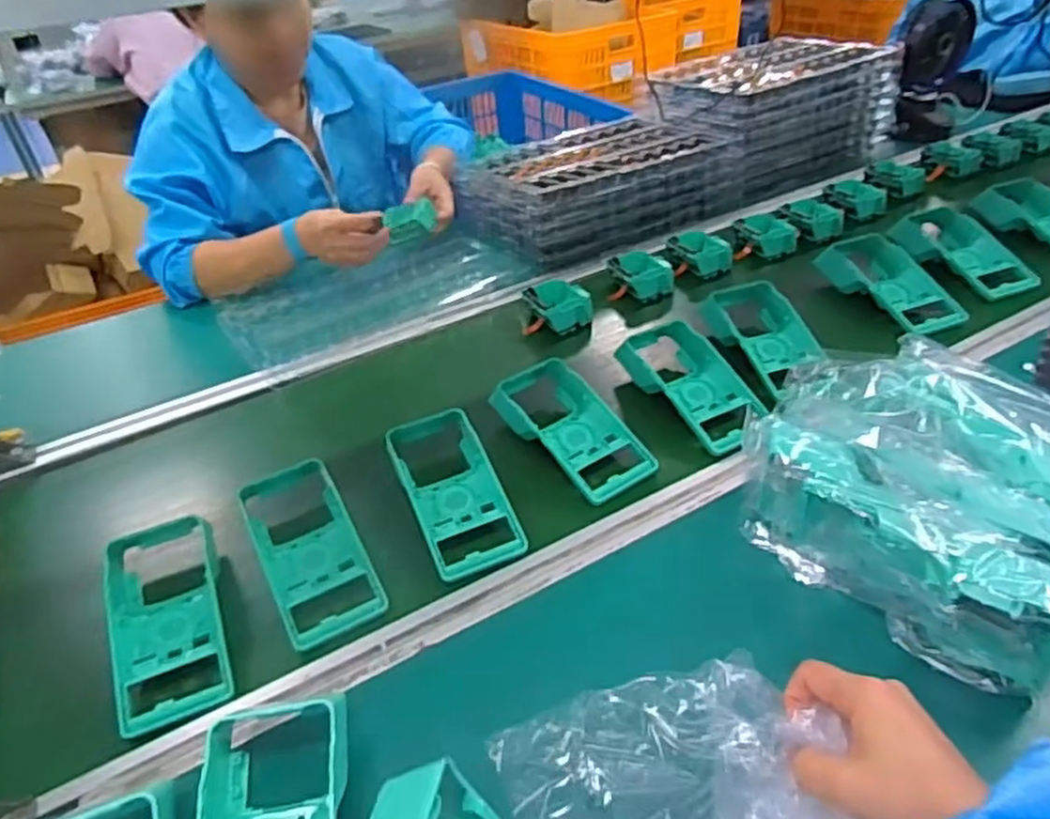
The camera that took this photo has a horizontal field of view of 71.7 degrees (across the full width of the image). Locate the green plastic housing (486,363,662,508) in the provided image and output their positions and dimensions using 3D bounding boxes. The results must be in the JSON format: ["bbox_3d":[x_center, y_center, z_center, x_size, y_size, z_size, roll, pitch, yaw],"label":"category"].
[{"bbox_3d":[0.047,0.017,0.722,0.093,0.045,0.181,-25,40,-25],"label":"green plastic housing"}]

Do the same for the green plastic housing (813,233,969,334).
[{"bbox_3d":[0.459,-0.156,0.903,0.088,0.052,0.177,-14,37,-12],"label":"green plastic housing"}]

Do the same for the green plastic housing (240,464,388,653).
[{"bbox_3d":[-0.188,0.117,0.629,0.080,0.041,0.176,-21,39,-21],"label":"green plastic housing"}]

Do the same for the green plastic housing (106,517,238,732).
[{"bbox_3d":[-0.285,0.167,0.590,0.082,0.038,0.178,-19,48,-16],"label":"green plastic housing"}]

